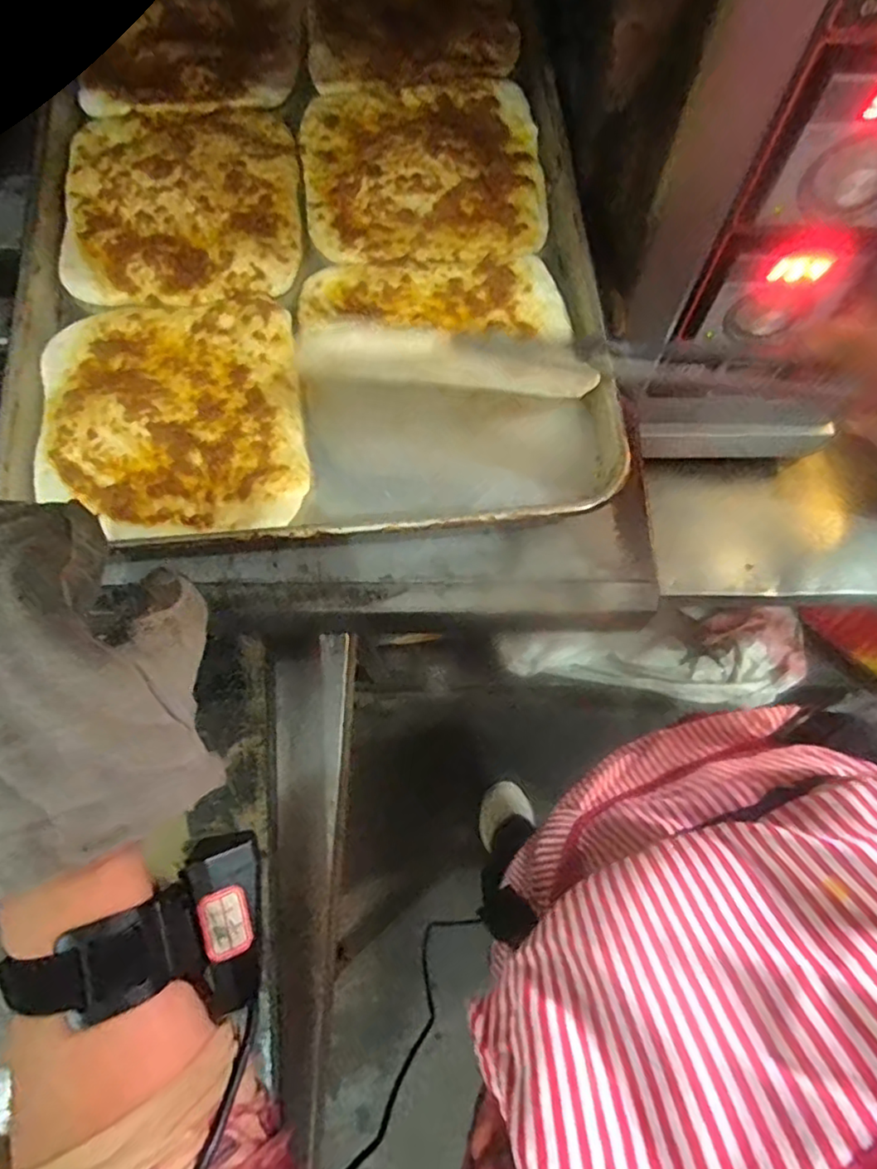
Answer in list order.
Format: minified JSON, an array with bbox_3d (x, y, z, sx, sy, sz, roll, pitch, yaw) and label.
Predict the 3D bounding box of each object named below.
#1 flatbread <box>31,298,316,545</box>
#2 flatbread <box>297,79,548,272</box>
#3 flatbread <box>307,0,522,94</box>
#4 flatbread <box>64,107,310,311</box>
[{"bbox_3d":[-0.180,-0.118,0.430,0.171,0.017,0.180,-9,71,-2],"label":"flatbread"},{"bbox_3d":[-0.013,-0.319,0.476,0.180,0.022,0.173,-4,71,0],"label":"flatbread"},{"bbox_3d":[-0.026,-0.494,0.536,0.170,0.018,0.172,-7,71,-1],"label":"flatbread"},{"bbox_3d":[-0.198,-0.300,0.478,0.179,0.028,0.187,-6,71,0],"label":"flatbread"}]

